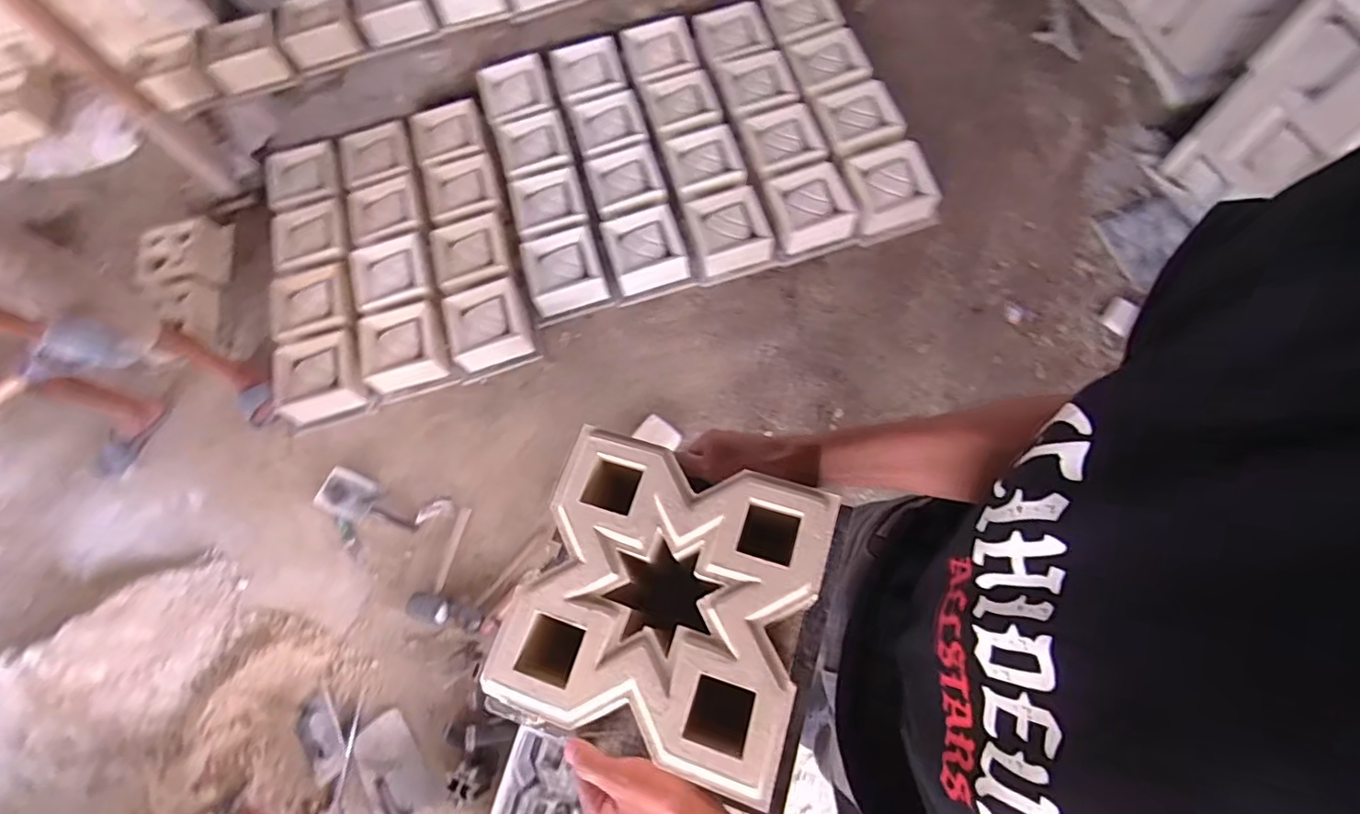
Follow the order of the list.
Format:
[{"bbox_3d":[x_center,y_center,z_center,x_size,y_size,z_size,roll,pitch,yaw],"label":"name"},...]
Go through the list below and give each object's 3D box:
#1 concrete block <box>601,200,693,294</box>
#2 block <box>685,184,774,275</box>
[{"bbox_3d":[-0.105,-0.465,1.743,0.213,0.131,0.215,-19,64,-9],"label":"concrete block"},{"bbox_3d":[0.147,-0.531,1.740,0.218,0.106,0.209,-14,63,-6],"label":"block"}]

